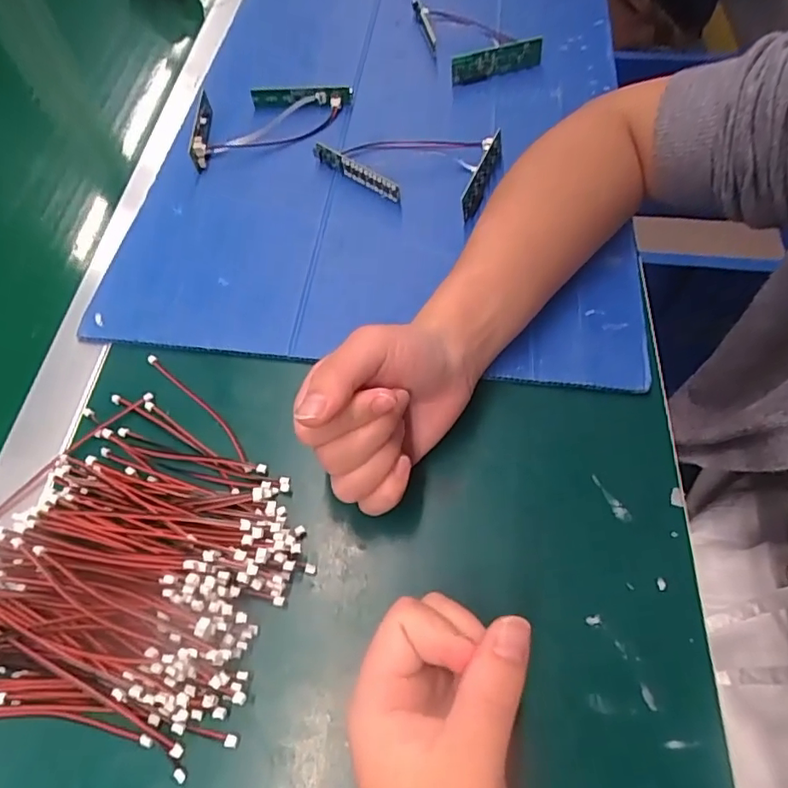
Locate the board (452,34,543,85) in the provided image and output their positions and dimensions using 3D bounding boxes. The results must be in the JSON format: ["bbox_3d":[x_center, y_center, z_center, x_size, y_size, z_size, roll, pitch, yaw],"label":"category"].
[{"bbox_3d":[0.092,-0.294,0.491,0.091,0.025,0.009,-22,46,-14],"label":"board"}]

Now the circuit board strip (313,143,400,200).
[{"bbox_3d":[-0.028,-0.168,0.422,0.081,0.022,0.005,32,67,18],"label":"circuit board strip"}]

